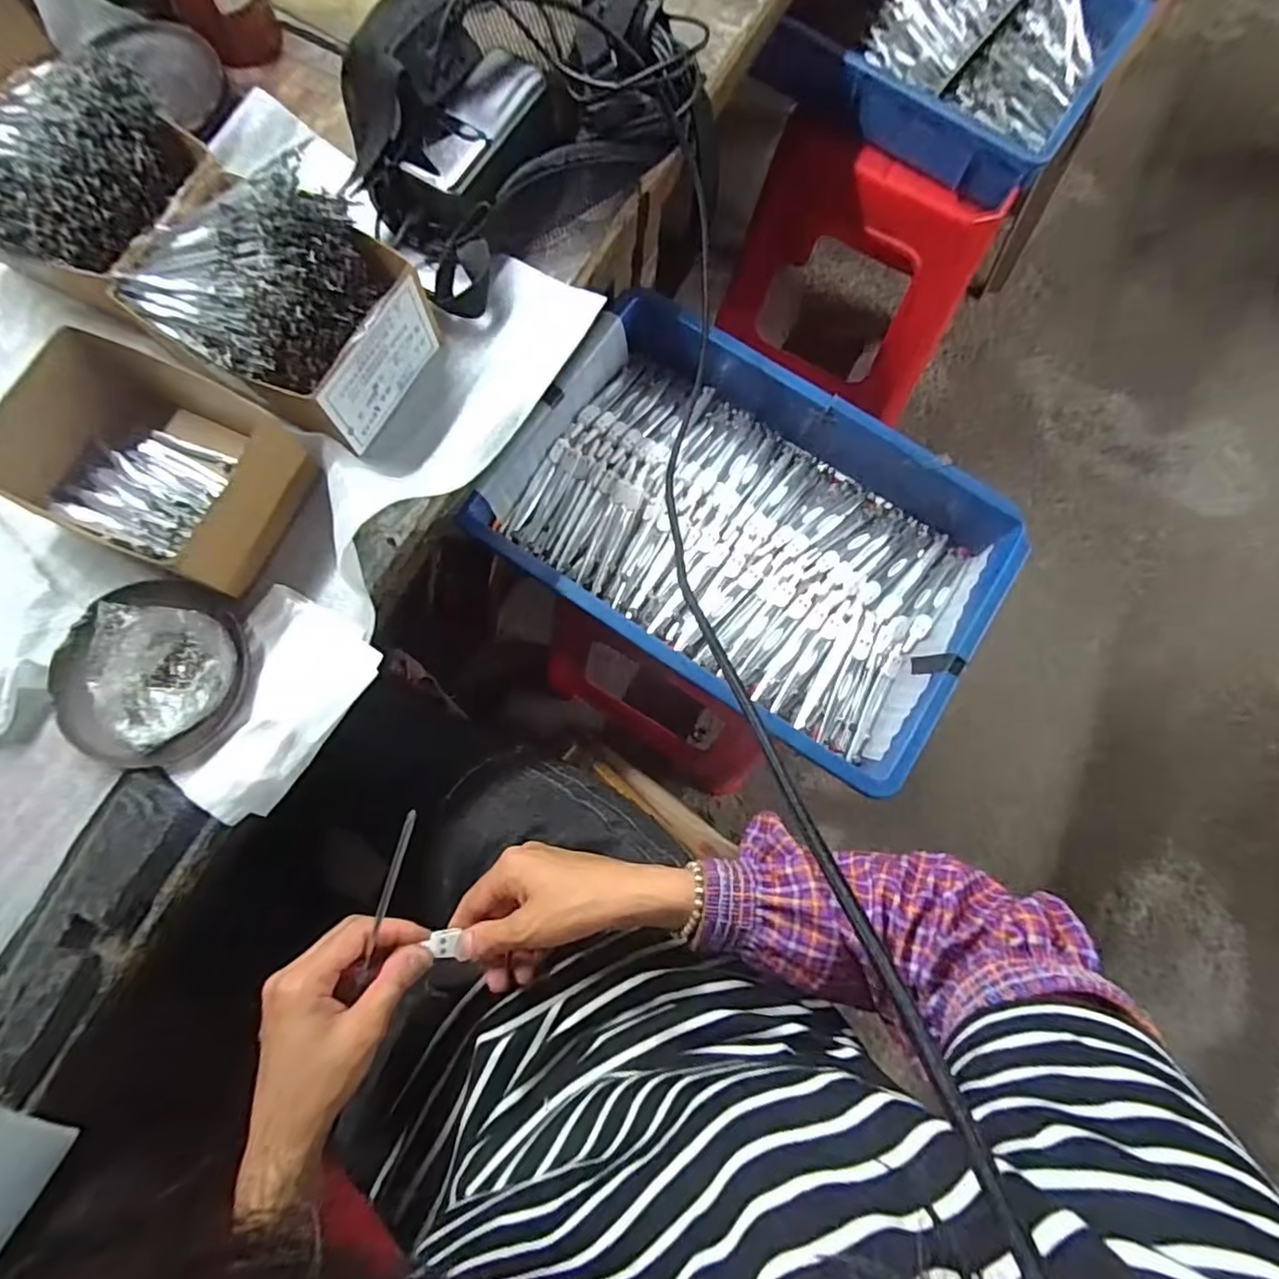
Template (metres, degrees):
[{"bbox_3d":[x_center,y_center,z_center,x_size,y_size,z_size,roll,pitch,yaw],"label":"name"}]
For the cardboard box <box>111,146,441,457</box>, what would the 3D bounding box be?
[{"bbox_3d":[-0.247,-0.229,0.430,0.166,0.096,0.137,28,77,5],"label":"cardboard box"}]

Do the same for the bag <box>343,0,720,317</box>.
[{"bbox_3d":[-0.090,-0.414,0.497,0.296,0.102,0.212,-42,81,-10],"label":"bag"}]

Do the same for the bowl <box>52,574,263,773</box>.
[{"bbox_3d":[-0.311,0.019,0.405,0.119,0.030,0.115,0,77,-2],"label":"bowl"}]

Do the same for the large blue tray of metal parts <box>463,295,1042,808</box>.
[{"bbox_3d":[0.098,-0.094,0.581,0.419,0.066,0.287,33,78,6],"label":"large blue tray of metal parts"}]

